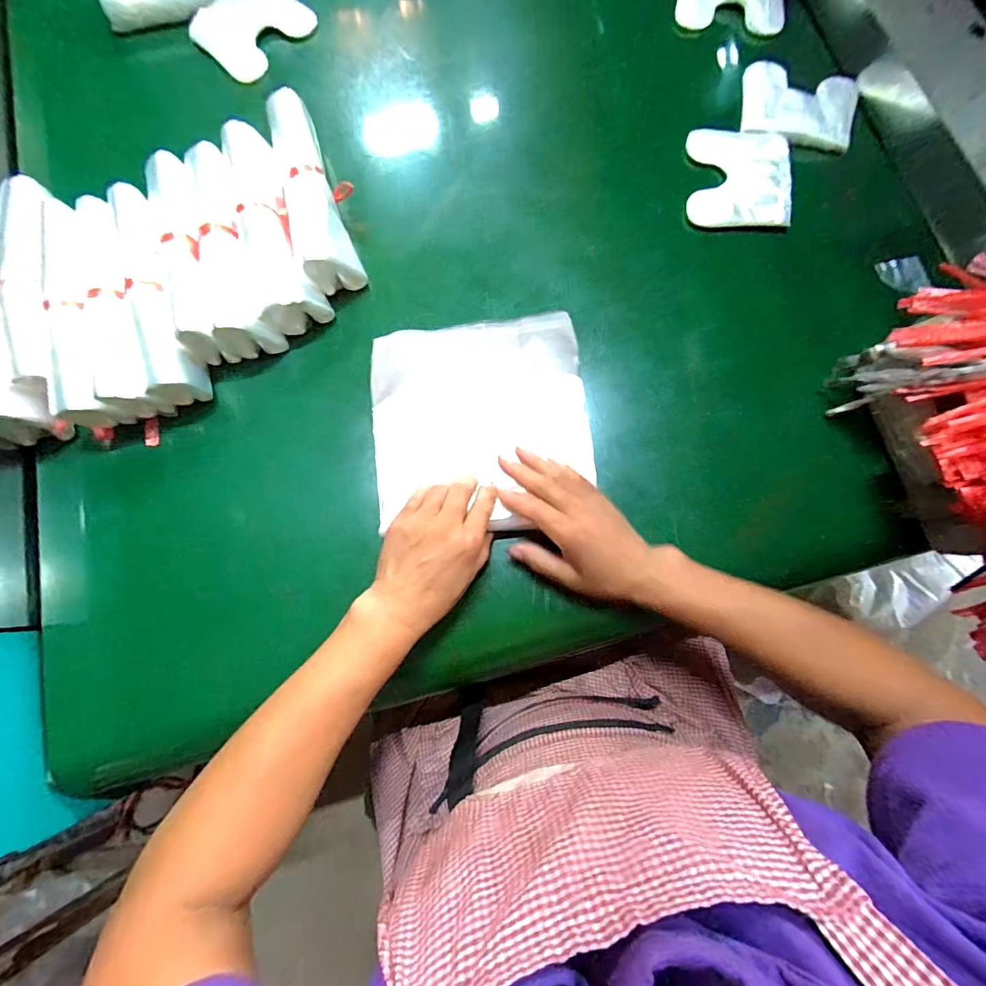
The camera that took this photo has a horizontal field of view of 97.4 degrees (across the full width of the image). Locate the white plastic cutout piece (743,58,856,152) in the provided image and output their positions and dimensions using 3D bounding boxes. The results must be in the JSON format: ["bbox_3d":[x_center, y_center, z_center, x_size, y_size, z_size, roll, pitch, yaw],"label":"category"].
[{"bbox_3d":[0.344,-0.438,0.491,0.121,0.017,0.102,17,77,3],"label":"white plastic cutout piece"}]

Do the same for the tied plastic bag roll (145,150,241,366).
[{"bbox_3d":[-0.297,-0.233,0.430,0.039,0.053,0.205,-16,78,-4],"label":"tied plastic bag roll"}]

